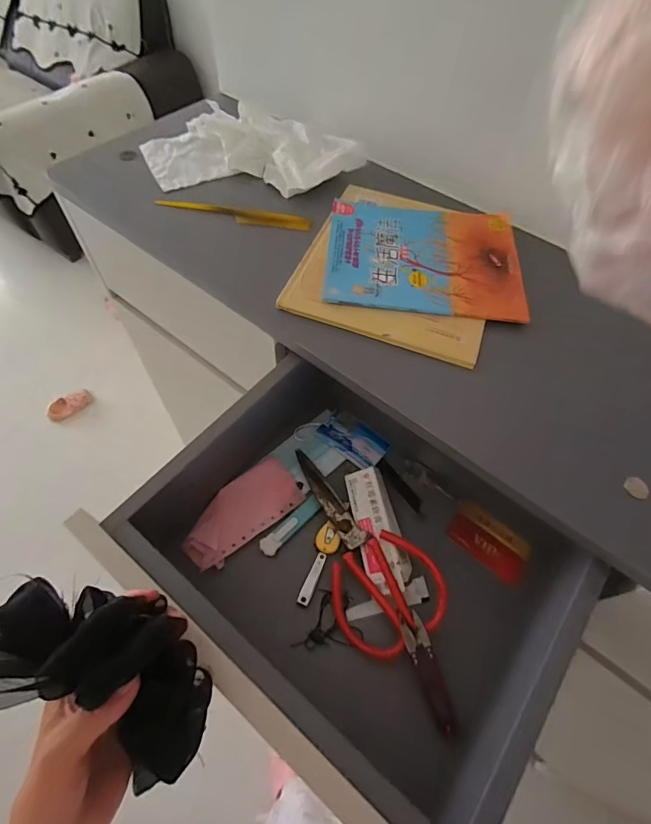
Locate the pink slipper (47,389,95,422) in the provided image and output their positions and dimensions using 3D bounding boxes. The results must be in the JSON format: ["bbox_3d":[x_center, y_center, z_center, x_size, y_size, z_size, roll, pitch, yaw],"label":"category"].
[{"bbox_3d":[-0.907,-0.023,1.507,0.157,0.050,0.065,-31,65,-21],"label":"pink slipper"}]

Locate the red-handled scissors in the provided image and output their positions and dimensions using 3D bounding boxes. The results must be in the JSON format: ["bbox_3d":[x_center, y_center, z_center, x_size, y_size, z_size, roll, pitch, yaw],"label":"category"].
[{"bbox_3d":[0.026,0.139,0.451,0.104,0.031,0.216,-30,65,-20],"label":"red-handled scissors"}]

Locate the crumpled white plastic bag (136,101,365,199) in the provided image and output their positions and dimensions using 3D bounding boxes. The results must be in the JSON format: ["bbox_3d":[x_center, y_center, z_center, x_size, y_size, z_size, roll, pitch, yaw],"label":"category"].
[{"bbox_3d":[-0.103,-0.375,0.605,0.303,0.042,0.162,3,58,-2],"label":"crumpled white plastic bag"}]

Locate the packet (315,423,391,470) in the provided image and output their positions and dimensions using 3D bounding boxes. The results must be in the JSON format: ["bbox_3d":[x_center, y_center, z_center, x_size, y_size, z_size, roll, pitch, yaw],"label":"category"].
[{"bbox_3d":[0.034,0.035,0.530,0.084,0.005,0.049,31,61,15],"label":"packet"}]

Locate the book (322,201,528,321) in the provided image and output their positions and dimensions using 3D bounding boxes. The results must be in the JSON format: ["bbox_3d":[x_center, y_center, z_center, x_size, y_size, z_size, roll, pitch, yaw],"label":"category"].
[{"bbox_3d":[0.117,-0.189,0.510,0.222,0.008,0.188,6,58,0],"label":"book"}]

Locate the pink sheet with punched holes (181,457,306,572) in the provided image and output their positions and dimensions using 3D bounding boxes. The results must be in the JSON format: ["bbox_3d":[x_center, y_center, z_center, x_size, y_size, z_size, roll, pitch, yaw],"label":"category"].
[{"bbox_3d":[-0.094,0.110,0.475,0.138,0.010,0.070,-35,67,-22],"label":"pink sheet with punched holes"}]

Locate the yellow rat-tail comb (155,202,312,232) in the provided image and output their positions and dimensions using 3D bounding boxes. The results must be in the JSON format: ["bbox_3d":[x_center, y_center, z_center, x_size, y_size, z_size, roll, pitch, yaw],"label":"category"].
[{"bbox_3d":[-0.117,-0.261,0.558,0.199,0.009,0.026,12,58,4],"label":"yellow rat-tail comb"}]

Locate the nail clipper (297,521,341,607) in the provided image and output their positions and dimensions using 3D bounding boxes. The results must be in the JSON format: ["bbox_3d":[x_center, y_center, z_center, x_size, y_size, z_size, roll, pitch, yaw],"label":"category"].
[{"bbox_3d":[-0.005,0.160,0.448,0.026,0.012,0.084,15,58,6],"label":"nail clipper"}]

